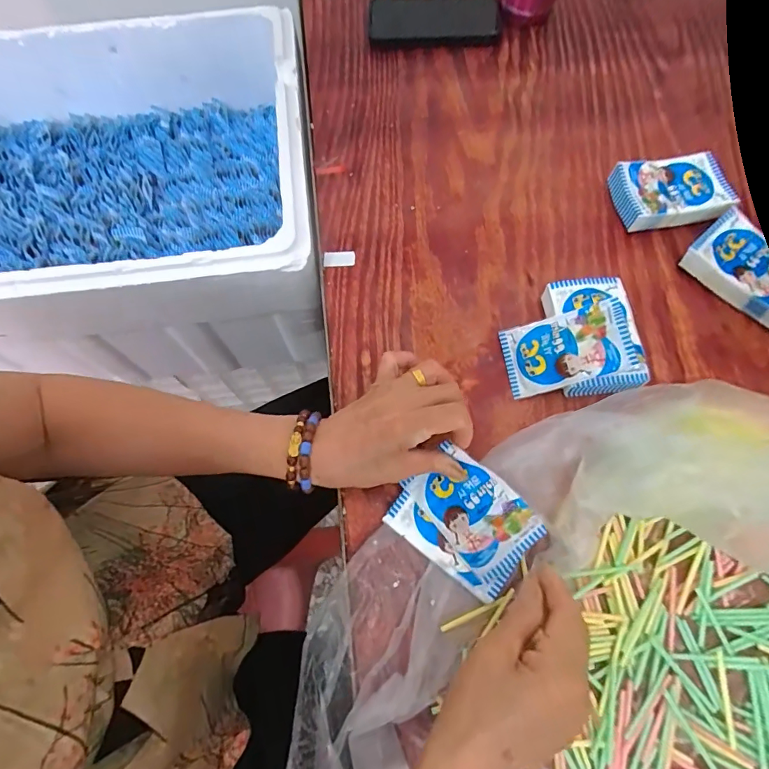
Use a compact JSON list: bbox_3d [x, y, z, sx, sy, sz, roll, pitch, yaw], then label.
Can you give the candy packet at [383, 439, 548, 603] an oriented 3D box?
[{"bbox_3d":[0.065,0.109,0.354,0.103,0.012,0.084,37,95,17],"label":"candy packet"}]

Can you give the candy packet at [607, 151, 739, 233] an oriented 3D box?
[{"bbox_3d":[0.296,-0.198,0.464,0.111,0.030,0.073,-7,70,-1],"label":"candy packet"}]

